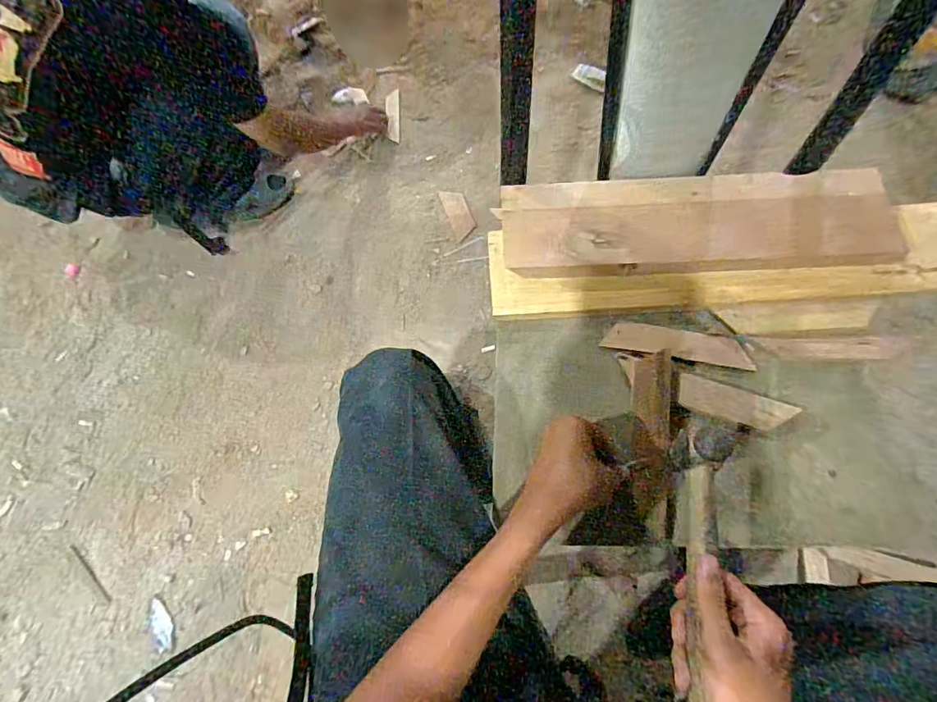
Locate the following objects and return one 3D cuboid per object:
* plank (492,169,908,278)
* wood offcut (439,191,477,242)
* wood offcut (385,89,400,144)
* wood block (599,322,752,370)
[{"bbox_3d":[0.257,-0.144,0.520,0.431,0.023,0.116,-2,71,2],"label":"plank"},{"bbox_3d":[-0.024,-0.329,1.093,0.056,0.005,0.147,-20,72,-4],"label":"wood offcut"},{"bbox_3d":[-0.195,-0.610,1.189,0.036,0.016,0.155,-2,71,2],"label":"wood offcut"},{"bbox_3d":[0.228,-0.008,0.501,0.154,0.013,0.032,9,72,5],"label":"wood block"}]

